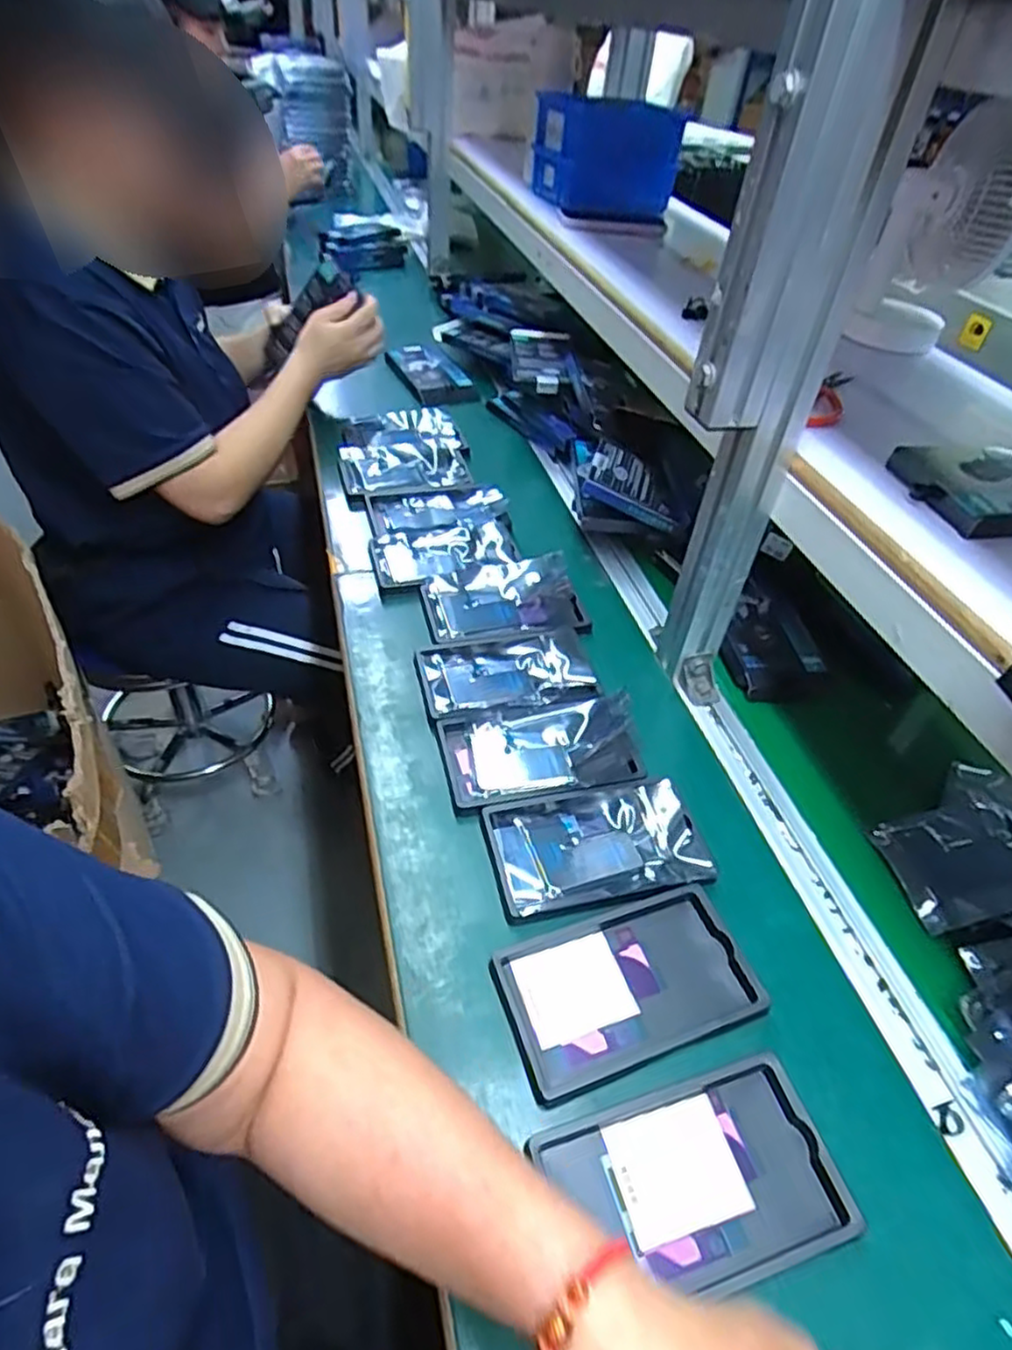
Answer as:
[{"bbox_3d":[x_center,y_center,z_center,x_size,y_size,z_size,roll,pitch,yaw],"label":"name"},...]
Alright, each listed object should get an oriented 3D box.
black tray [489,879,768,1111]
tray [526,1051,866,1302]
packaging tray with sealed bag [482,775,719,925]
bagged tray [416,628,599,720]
[{"bbox_3d":[0.079,0.200,0.455,0.160,0.014,0.094,-12,47,-18],"label":"black tray"},{"bbox_3d":[0.103,0.278,0.384,0.152,0.019,0.091,-9,46,-15],"label":"tray"},{"bbox_3d":[0.070,0.129,0.529,0.159,0.014,0.095,-5,45,-12],"label":"packaging tray with sealed bag"},{"bbox_3d":[0.002,-0.003,0.649,0.154,0.017,0.094,-4,45,-11],"label":"bagged tray"}]

